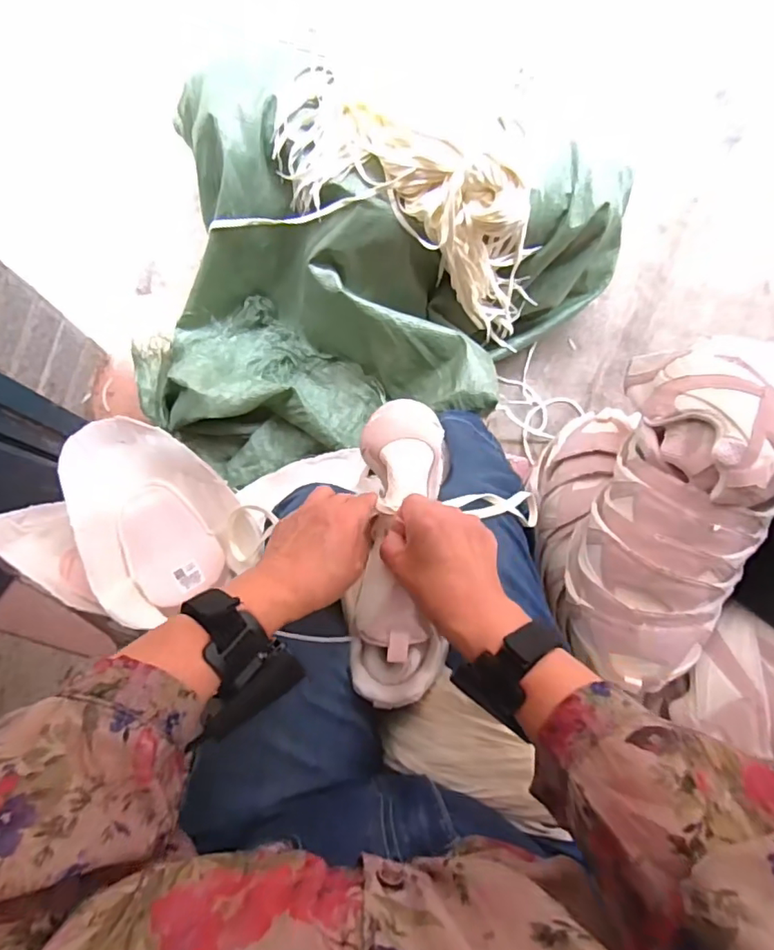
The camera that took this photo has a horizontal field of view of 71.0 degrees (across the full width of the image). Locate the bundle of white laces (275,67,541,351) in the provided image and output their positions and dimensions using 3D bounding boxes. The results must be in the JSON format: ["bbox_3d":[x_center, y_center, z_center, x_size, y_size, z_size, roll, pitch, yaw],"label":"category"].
[{"bbox_3d":[0.038,-0.375,0.774,0.455,0.220,0.142,34,80,-7],"label":"bundle of white laces"}]

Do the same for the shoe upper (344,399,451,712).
[{"bbox_3d":[0.013,0.058,0.459,0.081,0.060,0.259,4,82,1],"label":"shoe upper"}]

